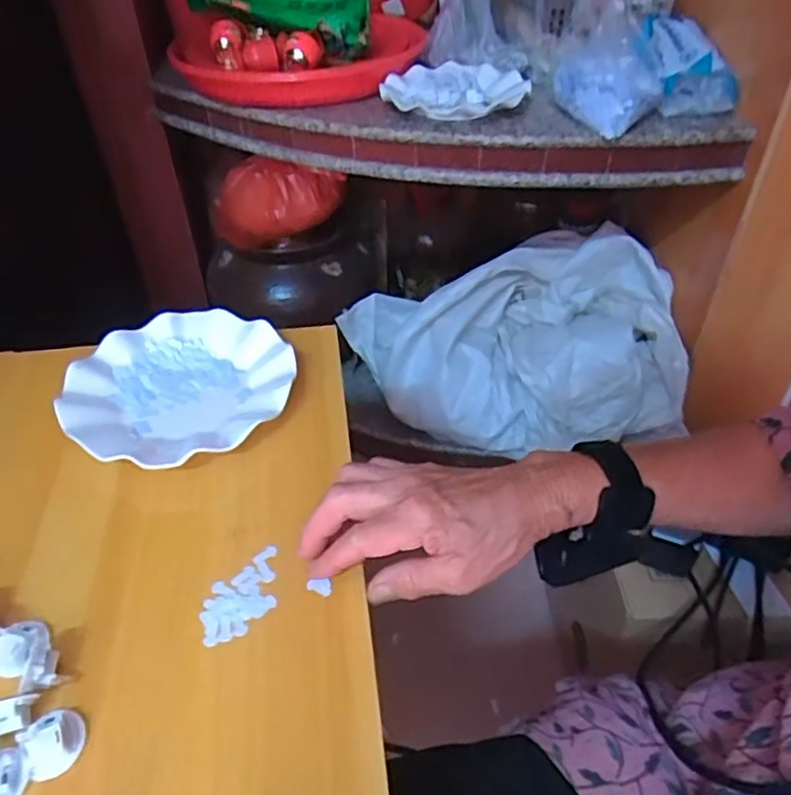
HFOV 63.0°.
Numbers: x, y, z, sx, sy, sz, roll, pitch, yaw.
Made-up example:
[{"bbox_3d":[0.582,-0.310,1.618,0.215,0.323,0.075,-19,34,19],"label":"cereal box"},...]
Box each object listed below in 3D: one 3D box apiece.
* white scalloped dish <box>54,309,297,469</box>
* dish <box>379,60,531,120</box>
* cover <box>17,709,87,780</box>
[{"bbox_3d":[-0.177,-0.004,0.540,0.179,0.037,0.182,-1,42,1],"label":"white scalloped dish"},{"bbox_3d":[0.077,-0.394,0.822,0.177,0.022,0.147,6,43,8],"label":"dish"},{"bbox_3d":[-0.178,0.176,0.336,0.028,0.017,0.033,-21,45,-20],"label":"cover"}]

